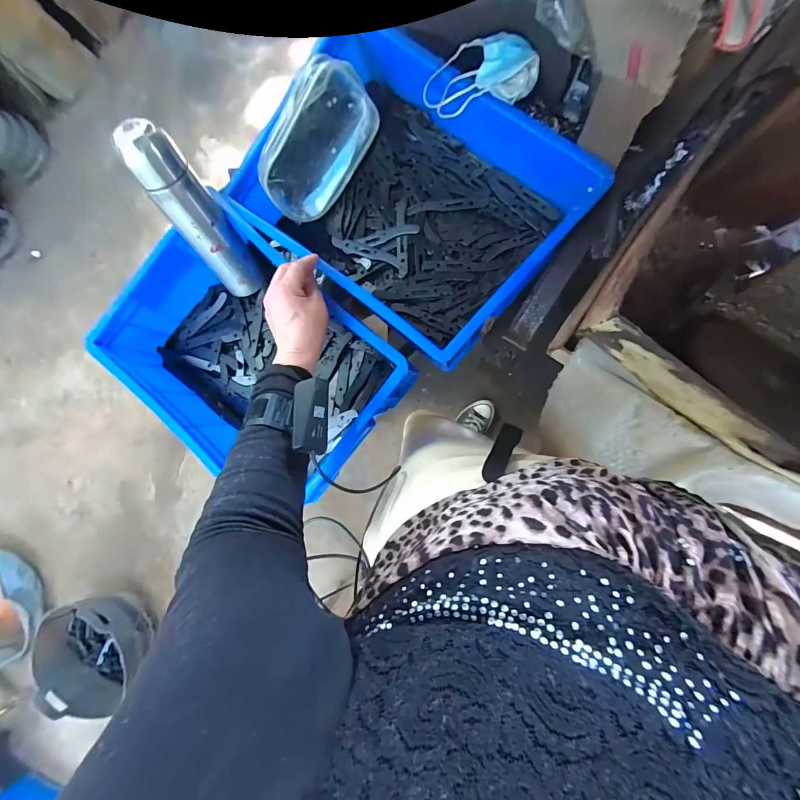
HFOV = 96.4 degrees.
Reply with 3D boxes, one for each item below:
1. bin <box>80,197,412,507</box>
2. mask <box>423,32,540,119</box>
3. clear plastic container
[{"bbox_3d":[-0.215,-0.062,0.548,0.393,0.132,0.284,42,95,5],"label":"bin"},{"bbox_3d":[0.095,-0.381,0.422,0.131,0.049,0.057,-4,89,7],"label":"mask"},{"bbox_3d":[-0.126,-0.371,0.523,0.194,0.115,0.060,-49,52,19],"label":"clear plastic container"}]

